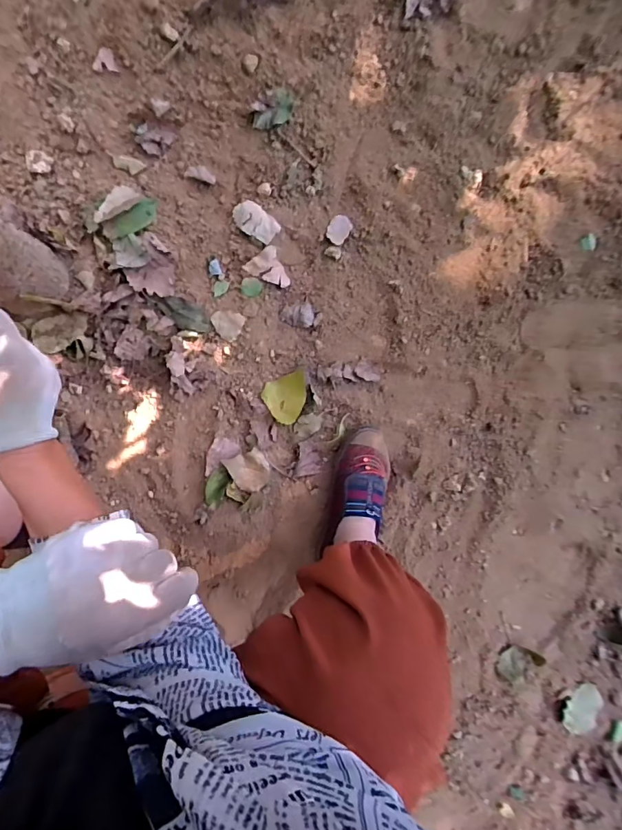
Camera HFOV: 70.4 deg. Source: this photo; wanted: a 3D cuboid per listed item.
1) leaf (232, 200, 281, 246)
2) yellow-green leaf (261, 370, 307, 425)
[{"bbox_3d":[-0.084,-0.292,0.666,0.072,0.016,0.043,38,90,-9],"label":"leaf"},{"bbox_3d":[-0.035,-0.025,0.675,0.070,0.033,0.069,-17,98,-5],"label":"yellow-green leaf"}]

